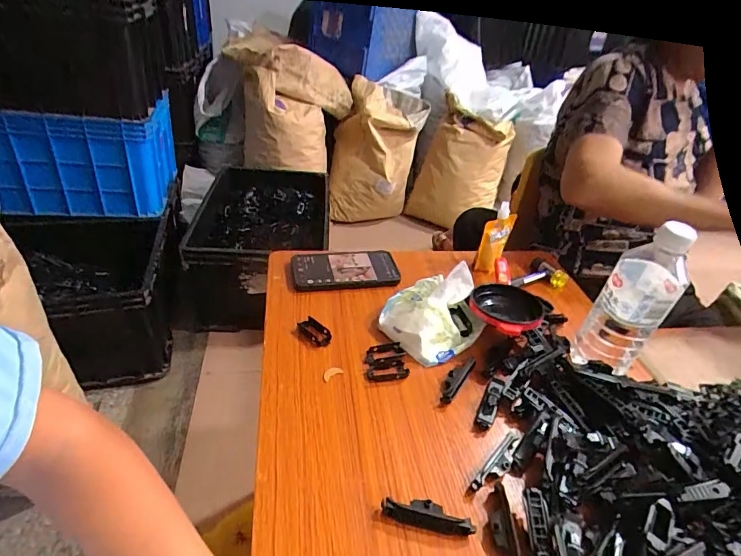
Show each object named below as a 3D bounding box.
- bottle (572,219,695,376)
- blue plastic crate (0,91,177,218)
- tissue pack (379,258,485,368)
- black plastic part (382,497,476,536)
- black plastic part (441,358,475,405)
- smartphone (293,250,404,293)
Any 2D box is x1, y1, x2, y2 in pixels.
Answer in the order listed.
[{"bbox_3d":[0.296,0.030,0.489,0.069,0.196,0.065,32,44,30],"label":"bottle"},{"bbox_3d":[-0.995,-0.413,1.388,0.608,0.317,0.335,-3,38,-13],"label":"blue plastic crate"},{"bbox_3d":[0.085,0.033,0.554,0.127,0.085,0.108,-18,43,-29],"label":"tissue pack"},{"bbox_3d":[0.051,0.207,0.379,0.080,0.020,0.018,11,37,7],"label":"black plastic part"},{"bbox_3d":[0.100,0.117,0.505,0.020,0.016,0.073,24,40,22],"label":"black plastic part"},{"bbox_3d":[-0.039,-0.017,0.662,0.157,0.013,0.088,-3,38,-13],"label":"smartphone"}]

